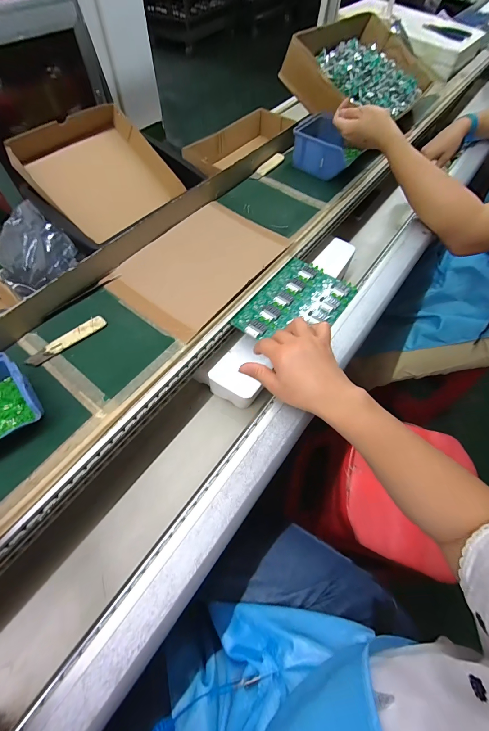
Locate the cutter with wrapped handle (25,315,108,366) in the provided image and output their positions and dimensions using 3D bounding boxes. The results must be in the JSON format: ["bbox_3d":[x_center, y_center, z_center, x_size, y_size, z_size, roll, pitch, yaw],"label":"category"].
[{"bbox_3d":[-0.243,-0.035,0.405,0.109,0.009,0.025,-35,68,-20],"label":"cutter with wrapped handle"}]

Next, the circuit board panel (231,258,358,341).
[{"bbox_3d":[0.086,-0.098,0.467,0.125,0.014,0.183,34,64,15],"label":"circuit board panel"}]

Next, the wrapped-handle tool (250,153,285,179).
[{"bbox_3d":[0.052,-0.434,0.640,0.019,0.013,0.107,35,65,16],"label":"wrapped-handle tool"}]

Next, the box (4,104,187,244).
[{"bbox_3d":[-0.254,-0.368,0.553,0.194,0.049,0.254,45,57,-12],"label":"box"}]

